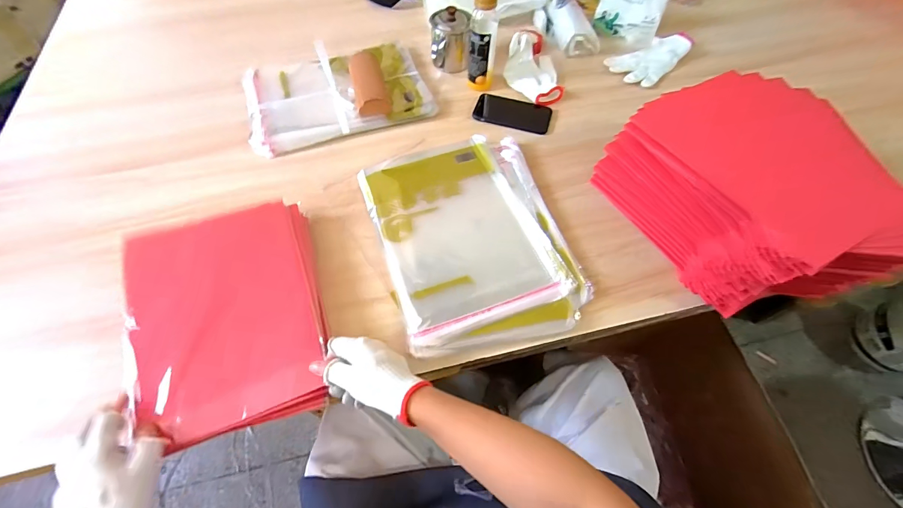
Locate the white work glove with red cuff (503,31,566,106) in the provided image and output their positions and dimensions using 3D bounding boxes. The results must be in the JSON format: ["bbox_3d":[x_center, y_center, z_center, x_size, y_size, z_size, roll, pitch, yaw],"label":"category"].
[{"bbox_3d":[0.172,-0.414,0.816,0.114,0.043,0.222,1,63,1],"label":"white work glove with red cuff"}]

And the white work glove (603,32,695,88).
[{"bbox_3d":[0.437,-0.439,0.842,0.196,0.027,0.115,-40,69,-18],"label":"white work glove"}]

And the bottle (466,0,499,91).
[{"bbox_3d":[0.059,-0.407,0.736,0.053,0.172,0.045,9,63,7],"label":"bottle"}]

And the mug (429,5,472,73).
[{"bbox_3d":[-0.004,-0.445,0.805,0.078,0.103,0.087,-3,62,1],"label":"mug"}]

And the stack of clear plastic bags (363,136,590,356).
[{"bbox_3d":[0.025,-0.035,0.612,0.272,0.024,0.375,-15,64,-7],"label":"stack of clear plastic bags"}]

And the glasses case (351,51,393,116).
[{"bbox_3d":[-0.162,-0.335,0.754,0.061,0.031,0.162,-12,60,-7],"label":"glasses case"}]

